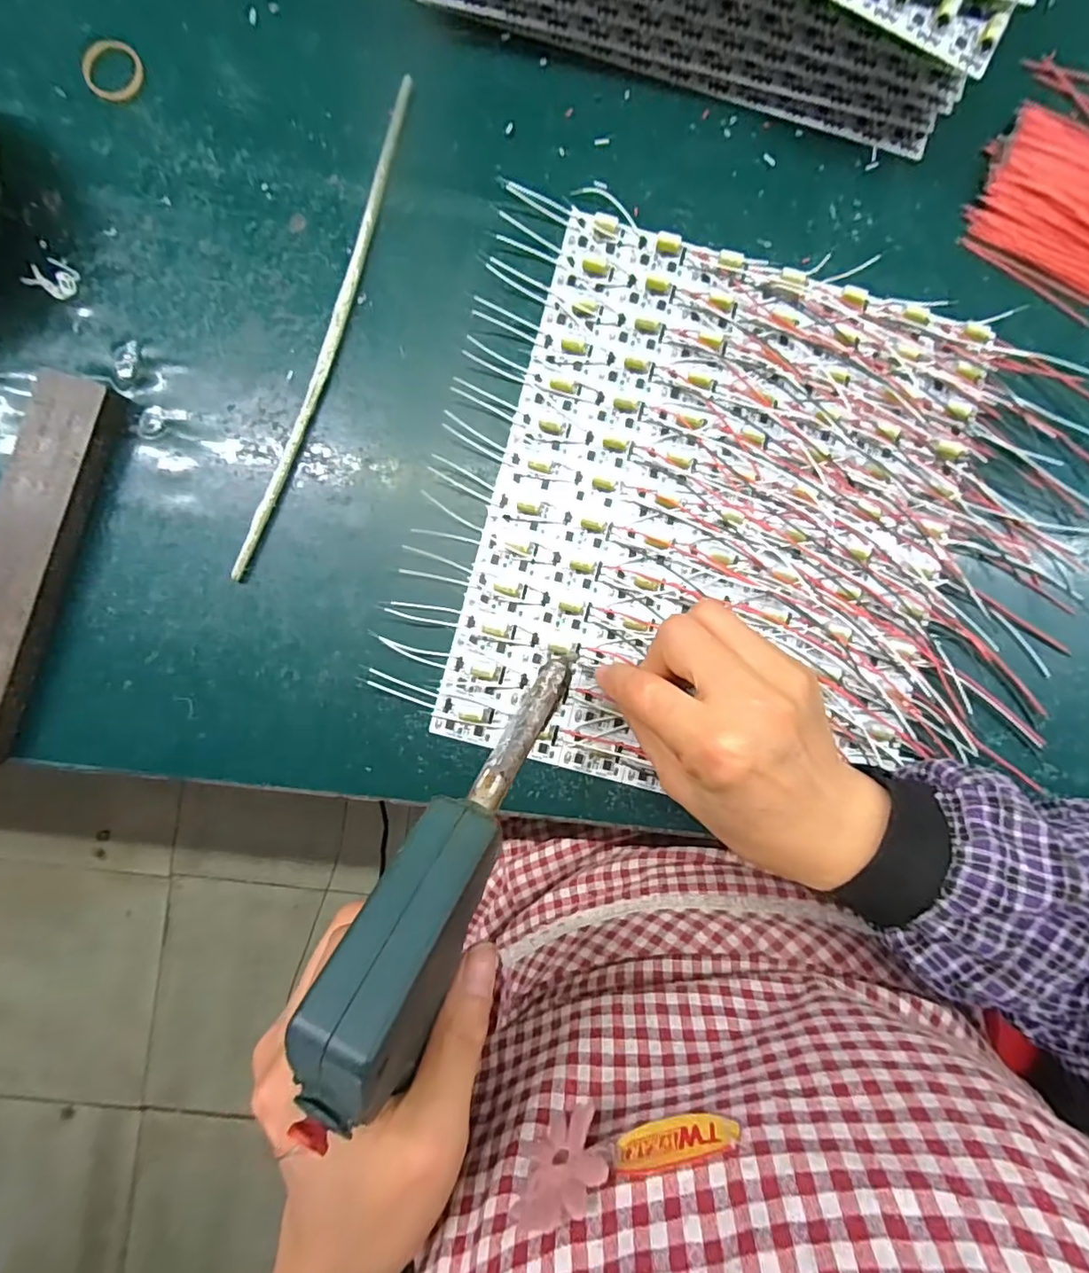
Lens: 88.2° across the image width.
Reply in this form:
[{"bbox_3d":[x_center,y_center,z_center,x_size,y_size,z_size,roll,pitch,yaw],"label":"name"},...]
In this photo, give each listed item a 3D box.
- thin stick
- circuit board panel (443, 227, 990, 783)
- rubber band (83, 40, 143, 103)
[{"bbox_3d":[-0.113,-0.161,0.296,0.012,0.006,0.275,18,88,-2],"label":"thin stick"},{"bbox_3d":[0.098,-0.059,0.298,0.247,0.010,0.282,14,88,-2],"label":"circuit board panel"},{"bbox_3d":[-0.230,-0.301,0.299,0.034,0.004,0.030,44,87,0],"label":"rubber band"}]

